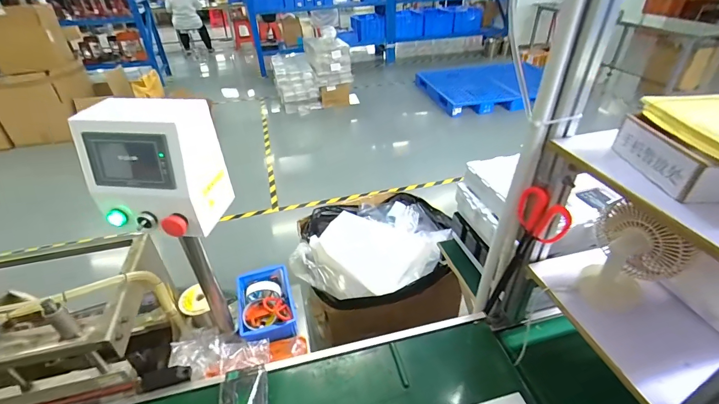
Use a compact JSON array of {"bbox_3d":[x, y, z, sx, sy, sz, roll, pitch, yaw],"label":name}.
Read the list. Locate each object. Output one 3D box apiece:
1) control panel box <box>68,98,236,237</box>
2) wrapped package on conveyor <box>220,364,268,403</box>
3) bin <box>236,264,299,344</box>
[{"bbox_3d":[-0.347,-0.058,0.611,0.184,0.186,0.142,6,37,11],"label":"control panel box"},{"bbox_3d":[-0.226,0.389,0.695,0.094,0.016,0.130,-8,37,-9],"label":"wrapped package on conveyor"},{"bbox_3d":[-0.248,0.263,0.950,0.140,0.065,0.214,-12,37,-14],"label":"bin"}]

